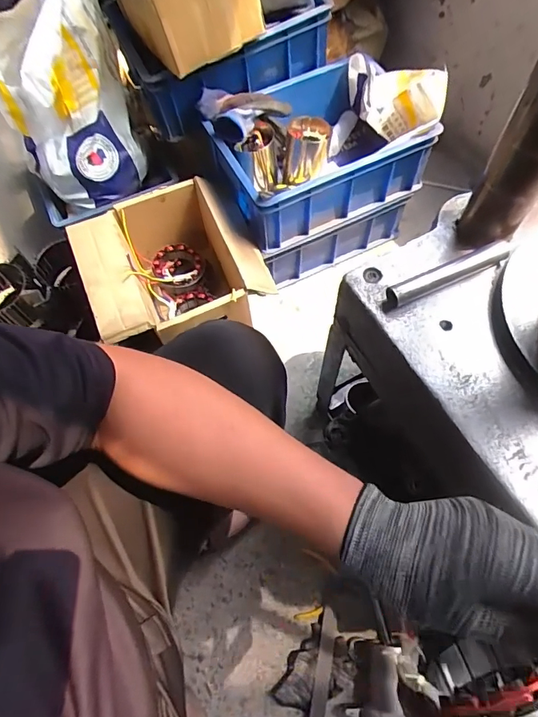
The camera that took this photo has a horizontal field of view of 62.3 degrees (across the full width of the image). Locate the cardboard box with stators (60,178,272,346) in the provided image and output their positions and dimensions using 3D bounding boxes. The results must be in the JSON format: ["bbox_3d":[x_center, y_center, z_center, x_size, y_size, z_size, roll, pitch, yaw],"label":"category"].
[{"bbox_3d":[-0.192,-0.172,0.936,0.328,0.203,0.300,-21,66,-8],"label":"cardboard box with stators"}]

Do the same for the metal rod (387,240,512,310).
[{"bbox_3d":[0.208,-0.096,0.511,0.153,0.022,0.023,-21,66,-8],"label":"metal rod"}]

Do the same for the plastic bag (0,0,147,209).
[{"bbox_3d":[-0.389,-0.489,0.864,0.219,0.338,0.234,-13,65,-4],"label":"plastic bag"}]

